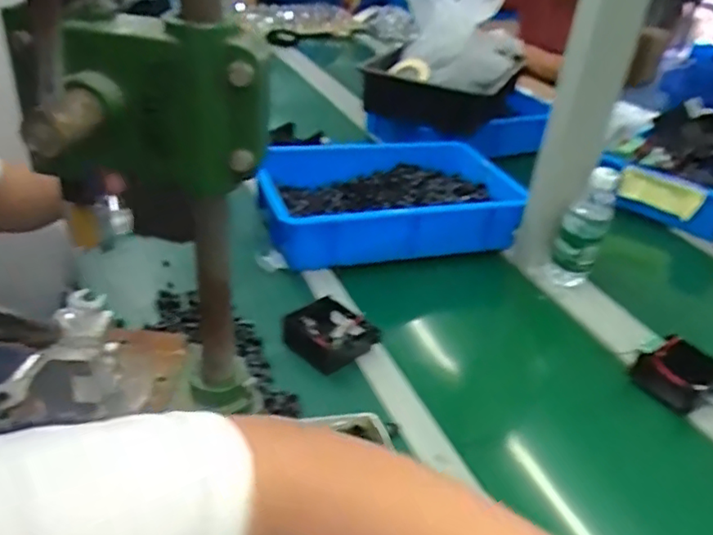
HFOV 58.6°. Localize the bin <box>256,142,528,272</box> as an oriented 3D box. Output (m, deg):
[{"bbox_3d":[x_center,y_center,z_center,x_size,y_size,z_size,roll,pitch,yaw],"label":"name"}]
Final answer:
[{"bbox_3d":[0.057,-0.113,1.077,0.439,0.095,0.281,-3,33,-15],"label":"bin"}]

